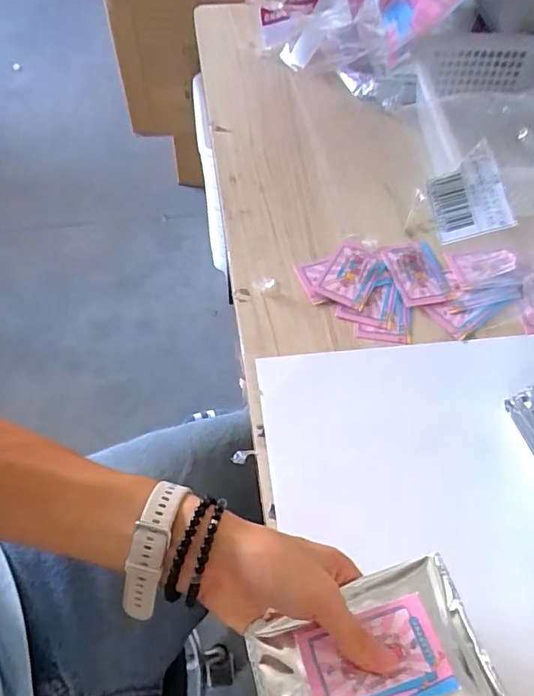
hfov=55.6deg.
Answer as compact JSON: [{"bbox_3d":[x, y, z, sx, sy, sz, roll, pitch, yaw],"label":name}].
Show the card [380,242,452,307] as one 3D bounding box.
[{"bbox_3d":[0.158,-0.078,0.534,0.055,0.006,0.078,-9,59,-10],"label":"card"}]

